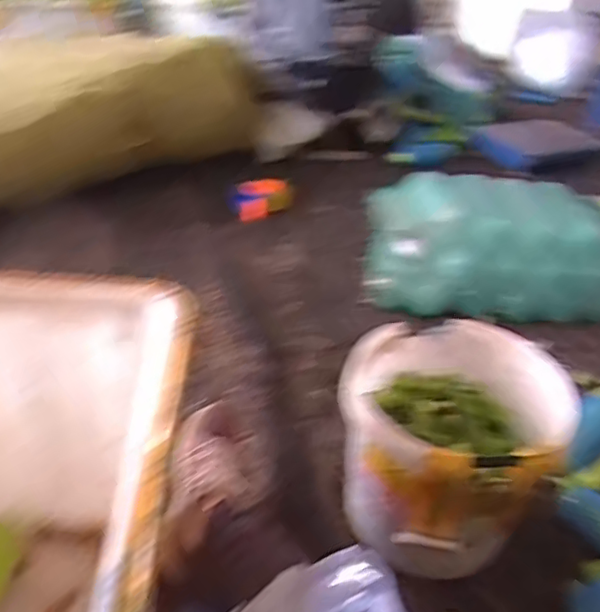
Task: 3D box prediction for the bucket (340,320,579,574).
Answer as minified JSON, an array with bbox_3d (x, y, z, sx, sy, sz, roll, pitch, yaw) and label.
[{"bbox_3d":[0.186,0.191,0.821,0.259,0.239,0.245,23,37,26],"label":"bucket"}]

